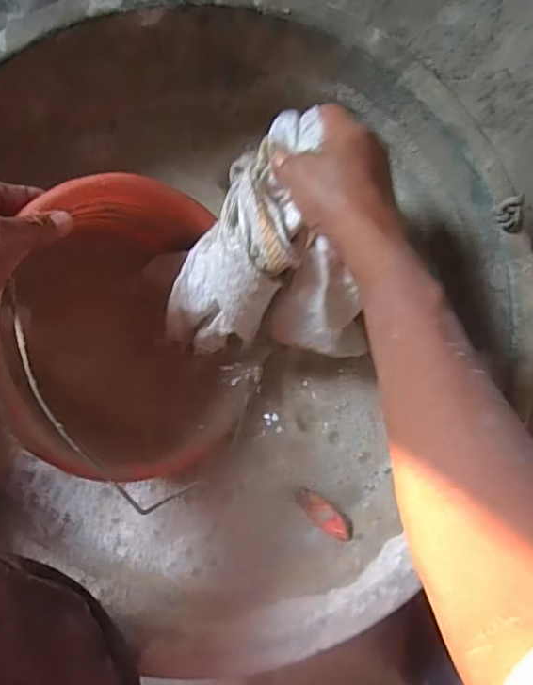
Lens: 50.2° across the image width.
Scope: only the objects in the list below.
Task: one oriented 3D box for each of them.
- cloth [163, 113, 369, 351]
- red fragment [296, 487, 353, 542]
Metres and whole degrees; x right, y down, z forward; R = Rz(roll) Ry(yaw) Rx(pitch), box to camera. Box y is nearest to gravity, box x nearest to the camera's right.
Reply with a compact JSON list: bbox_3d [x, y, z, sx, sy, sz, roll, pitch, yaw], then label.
[{"bbox_3d":[0.000,-0.079,0.459,0.154,0.103,0.172,1,89,-2],"label":"cloth"},{"bbox_3d":[0.054,0.161,0.535,0.061,0.004,0.024,38,87,16],"label":"red fragment"}]

